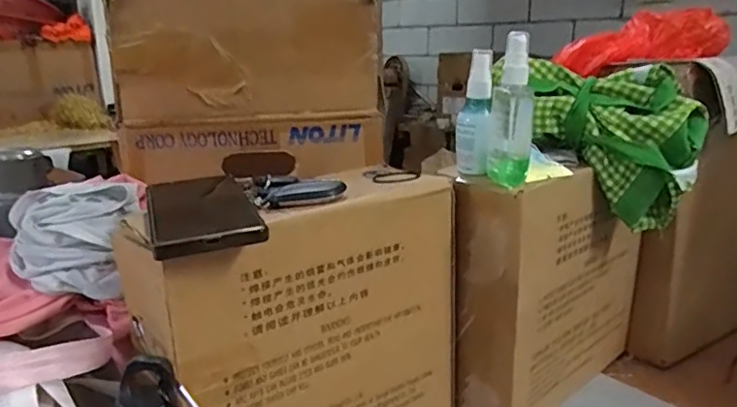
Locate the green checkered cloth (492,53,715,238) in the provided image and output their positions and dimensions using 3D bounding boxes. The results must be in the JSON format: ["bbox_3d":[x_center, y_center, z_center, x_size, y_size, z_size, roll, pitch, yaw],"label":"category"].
[{"bbox_3d":[0.252,-0.065,0.633,0.193,0.154,0.077,7,18,22],"label":"green checkered cloth"}]

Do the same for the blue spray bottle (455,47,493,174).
[{"bbox_3d":[0.102,-0.086,0.560,0.031,0.116,0.030,2,16,6],"label":"blue spray bottle"}]

